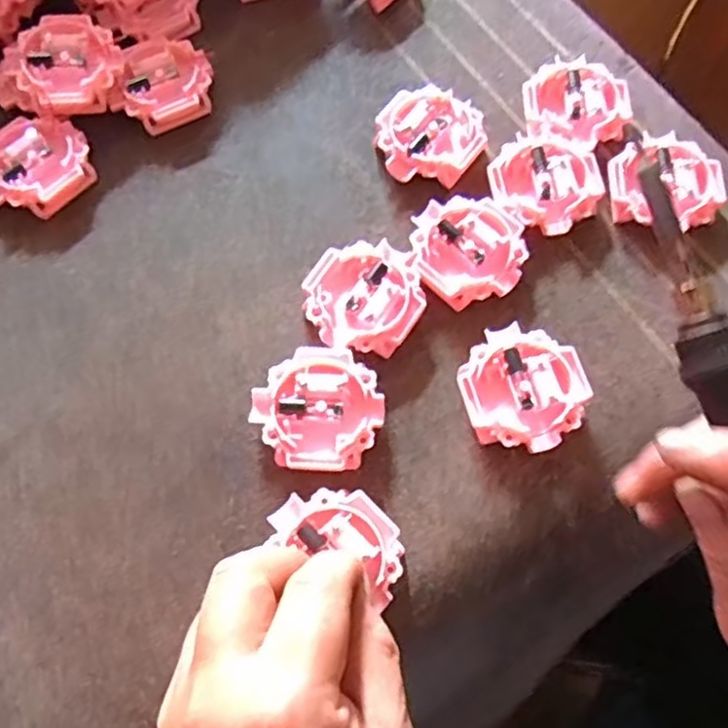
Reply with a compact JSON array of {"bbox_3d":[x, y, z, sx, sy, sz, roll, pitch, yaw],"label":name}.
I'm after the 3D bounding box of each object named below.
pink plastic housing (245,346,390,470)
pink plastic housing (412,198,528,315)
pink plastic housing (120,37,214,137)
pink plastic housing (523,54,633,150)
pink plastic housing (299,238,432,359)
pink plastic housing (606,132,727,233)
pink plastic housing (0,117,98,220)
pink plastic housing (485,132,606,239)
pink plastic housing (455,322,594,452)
[{"bbox_3d":[-0.019,0.020,0.294,0.052,0.014,0.053,0,73,-1],"label":"pink plastic housing"},{"bbox_3d":[0.049,-0.054,0.320,0.052,0.012,0.052,0,73,-1],"label":"pink plastic housing"},{"bbox_3d":[-0.104,-0.149,0.359,0.046,0.012,0.050,-23,75,-7],"label":"pink plastic housing"},{"bbox_3d":[0.109,-0.132,0.353,0.052,0.018,0.051,0,73,-1],"label":"pink plastic housing"},{"bbox_3d":[0.001,-0.031,0.313,0.051,0.016,0.054,0,73,-1],"label":"pink plastic housing"},{"bbox_3d":[0.145,-0.086,0.330,0.051,0.014,0.052,-39,78,-11],"label":"pink plastic housing"},{"bbox_3d":[-0.166,-0.100,0.341,0.054,0.011,0.052,0,73,-1],"label":"pink plastic housing"},{"bbox_3d":[0.089,-0.090,0.332,0.052,0.013,0.052,-40,78,-11],"label":"pink plastic housing"},{"bbox_3d":[0.069,0.011,0.295,0.052,0.015,0.054,0,73,-1],"label":"pink plastic housing"}]

